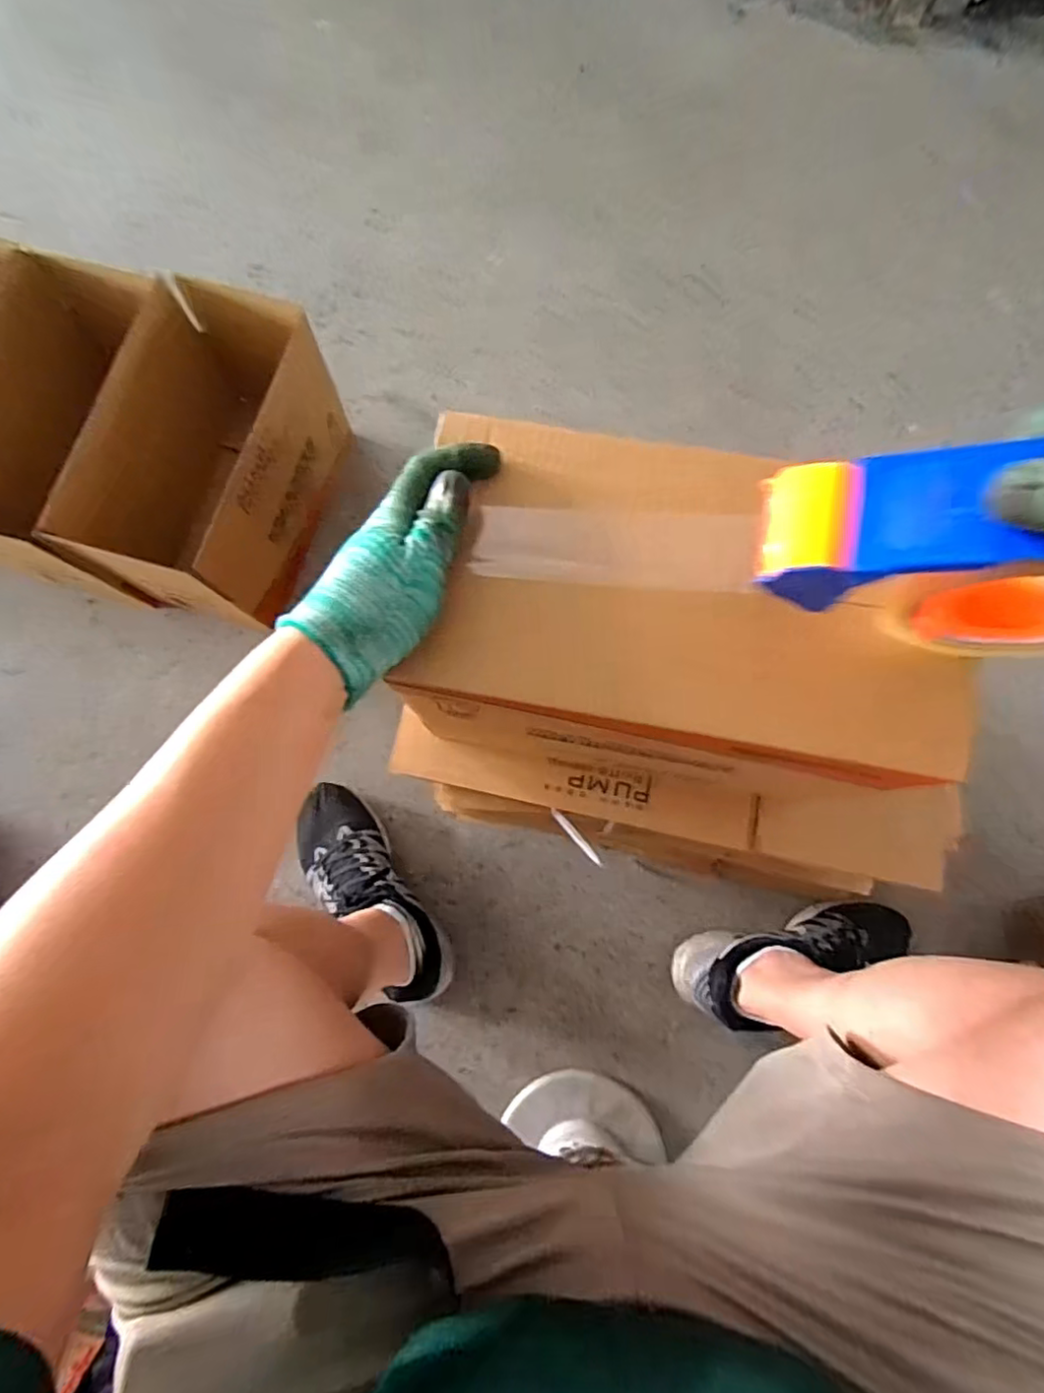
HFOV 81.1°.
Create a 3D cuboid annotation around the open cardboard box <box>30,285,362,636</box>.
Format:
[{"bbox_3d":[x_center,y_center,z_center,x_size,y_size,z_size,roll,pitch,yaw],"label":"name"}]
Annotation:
[{"bbox_3d":[-0.387,-0.300,0.782,0.205,0.184,0.355,16,80,2],"label":"open cardboard box"}]

